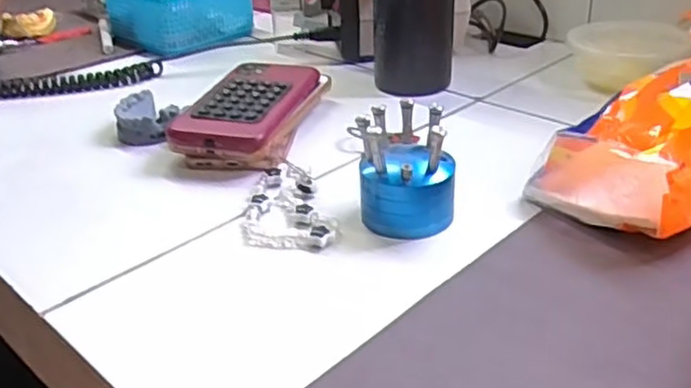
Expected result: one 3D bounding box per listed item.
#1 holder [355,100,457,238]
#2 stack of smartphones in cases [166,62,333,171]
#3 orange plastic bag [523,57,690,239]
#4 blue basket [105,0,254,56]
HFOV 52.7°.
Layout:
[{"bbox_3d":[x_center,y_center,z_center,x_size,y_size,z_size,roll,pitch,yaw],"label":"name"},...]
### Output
[{"bbox_3d":[0.039,-0.017,0.429,0.058,0.068,0.056,0,30,7],"label":"holder"},{"bbox_3d":[-0.073,-0.067,0.561,0.083,0.035,0.146,3,31,13],"label":"stack of smartphones in cases"},{"bbox_3d":[0.214,-0.037,0.442,0.173,0.071,0.094,-22,34,-27],"label":"orange plastic bag"},{"bbox_3d":[-0.188,-0.219,0.813,0.124,0.065,0.151,23,38,39],"label":"blue basket"}]

